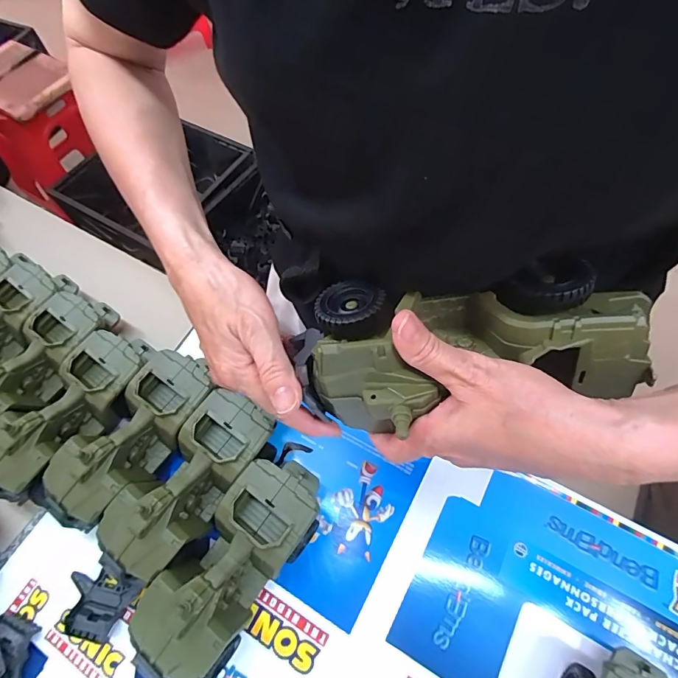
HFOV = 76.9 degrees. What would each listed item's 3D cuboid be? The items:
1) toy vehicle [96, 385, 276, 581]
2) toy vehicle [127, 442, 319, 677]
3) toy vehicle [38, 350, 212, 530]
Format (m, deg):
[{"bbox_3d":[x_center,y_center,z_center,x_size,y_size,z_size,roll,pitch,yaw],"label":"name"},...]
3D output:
[{"bbox_3d":[-0.143,0.143,0.419,0.081,0.079,0.185,33,69,18],"label":"toy vehicle"},{"bbox_3d":[-0.092,0.200,0.383,0.086,0.075,0.192,31,68,18],"label":"toy vehicle"},{"bbox_3d":[-0.206,0.101,0.443,0.083,0.078,0.194,35,69,19],"label":"toy vehicle"}]

